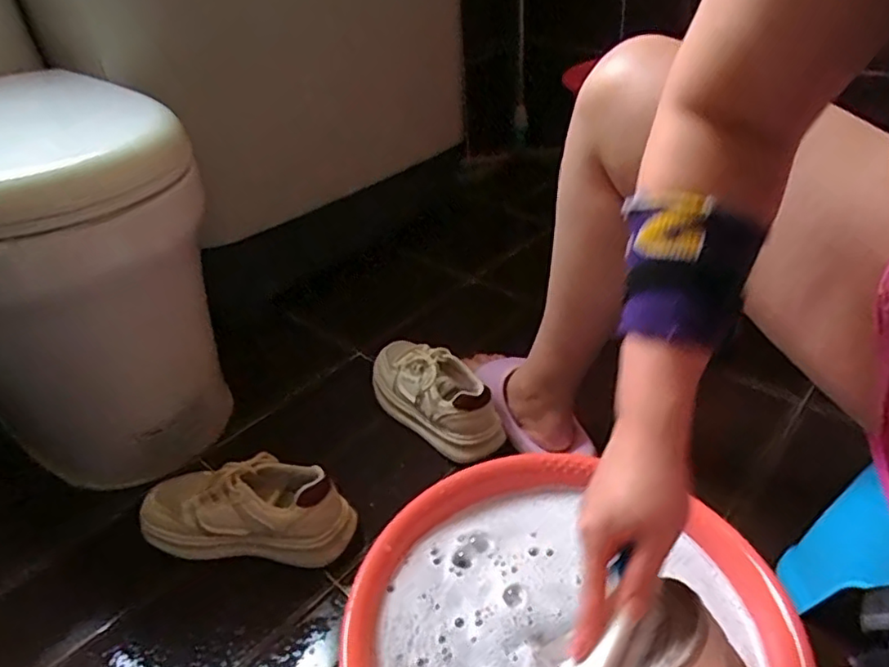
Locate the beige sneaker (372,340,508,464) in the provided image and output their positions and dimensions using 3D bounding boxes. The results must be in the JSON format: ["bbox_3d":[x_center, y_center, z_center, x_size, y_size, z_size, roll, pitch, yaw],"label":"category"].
[{"bbox_3d":[-0.021,0.084,0.827,0.077,0.114,0.229,-27,40,-30],"label":"beige sneaker"}]

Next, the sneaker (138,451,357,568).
[{"bbox_3d":[-0.229,0.198,0.694,0.247,0.108,0.087,2,35,10],"label":"sneaker"}]

